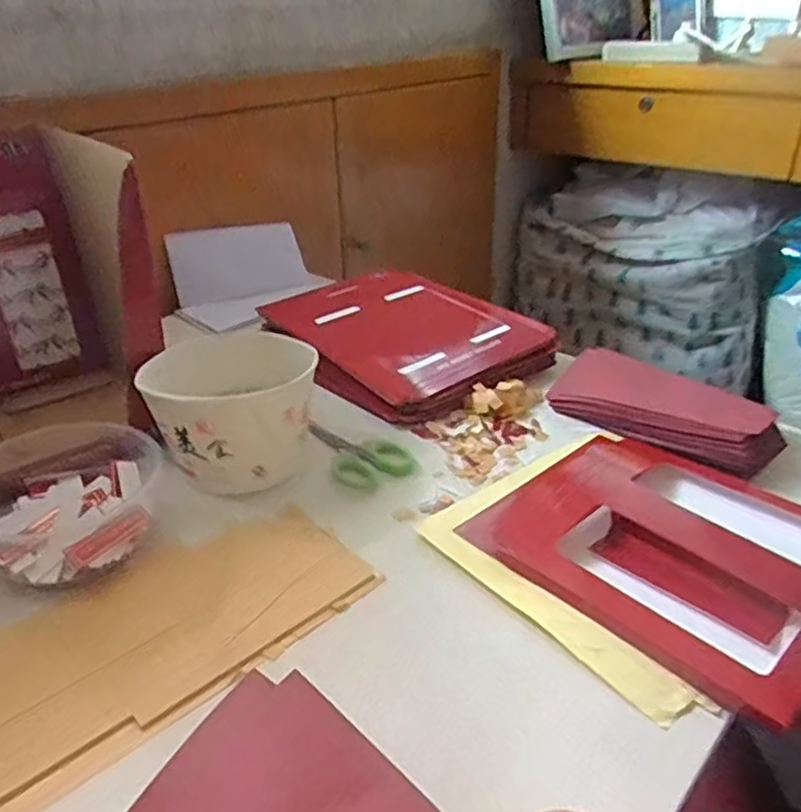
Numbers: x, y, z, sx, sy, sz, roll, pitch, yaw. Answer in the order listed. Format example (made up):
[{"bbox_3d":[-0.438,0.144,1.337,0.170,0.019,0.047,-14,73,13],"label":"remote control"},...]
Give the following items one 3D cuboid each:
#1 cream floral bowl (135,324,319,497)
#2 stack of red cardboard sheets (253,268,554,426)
[{"bbox_3d":[-0.138,0.003,0.585,0.127,0.088,0.106,-3,30,-2],"label":"cream floral bowl"},{"bbox_3d":[0.002,-0.073,0.775,0.256,0.044,0.217,25,39,38],"label":"stack of red cardboard sheets"}]

